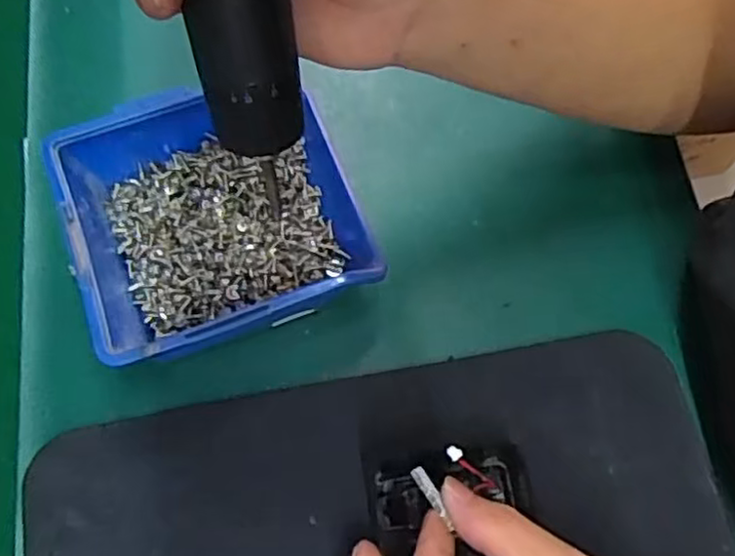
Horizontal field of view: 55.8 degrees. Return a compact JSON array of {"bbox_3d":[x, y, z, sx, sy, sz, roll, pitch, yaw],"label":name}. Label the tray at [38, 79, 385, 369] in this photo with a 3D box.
[{"bbox_3d":[-0.065,-0.021,0.320,0.121,0.069,0.115,-19,72,-8],"label":"tray"}]

